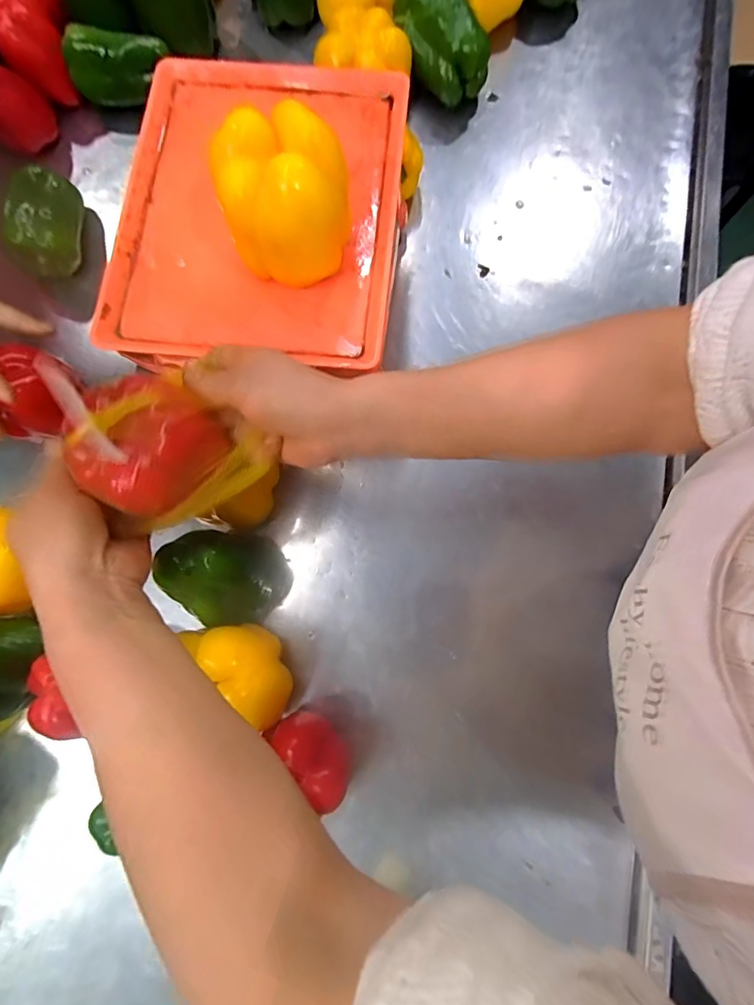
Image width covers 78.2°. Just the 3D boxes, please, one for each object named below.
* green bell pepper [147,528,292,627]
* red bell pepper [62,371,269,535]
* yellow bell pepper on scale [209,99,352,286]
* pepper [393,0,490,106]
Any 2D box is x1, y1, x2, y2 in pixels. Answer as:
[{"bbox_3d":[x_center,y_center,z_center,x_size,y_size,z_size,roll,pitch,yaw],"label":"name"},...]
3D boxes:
[{"bbox_3d":[-0.130,0.065,0.404,0.080,0.108,0.080,0,79,0],"label":"green bell pepper"},{"bbox_3d":[-0.143,-0.033,0.315,0.095,0.068,0.090,39,81,7],"label":"red bell pepper"},{"bbox_3d":[-0.067,-0.221,0.355,0.093,0.094,0.093,-3,78,1],"label":"yellow bell pepper on scale"},{"bbox_3d":[0.074,-0.540,0.544,0.069,0.076,0.121,-32,81,-6],"label":"pepper"}]

